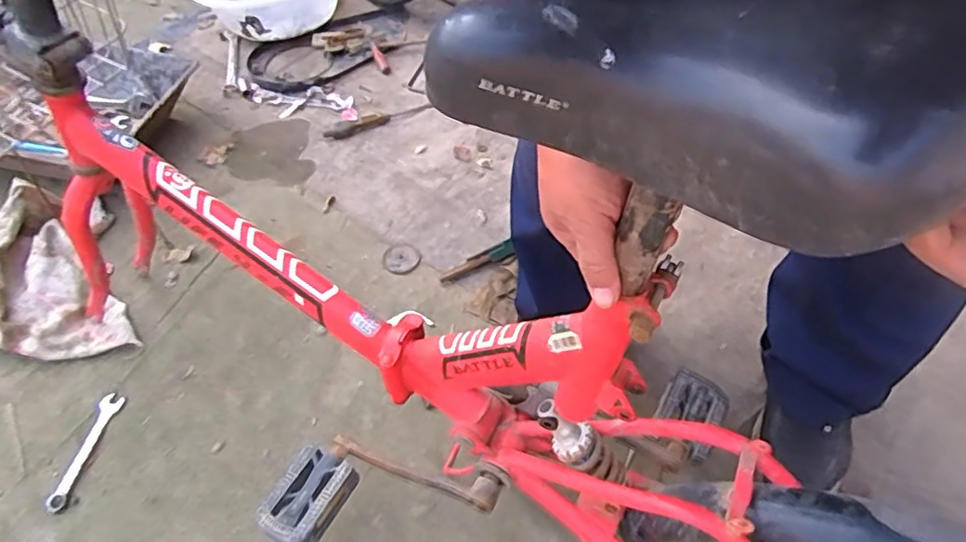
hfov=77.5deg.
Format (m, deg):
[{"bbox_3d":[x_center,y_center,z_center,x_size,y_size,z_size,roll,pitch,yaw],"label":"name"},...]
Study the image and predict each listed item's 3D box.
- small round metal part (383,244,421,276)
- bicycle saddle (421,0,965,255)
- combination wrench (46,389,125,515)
[{"bbox_3d":[-0.128,-0.018,0.940,0.057,0.007,0.056,-1,51,1],"label":"small round metal part"},{"bbox_3d":[0.091,-0.090,0.246,0.207,0.084,0.105,26,57,21],"label":"bicycle saddle"},{"bbox_3d":[-0.498,0.221,0.749,0.031,0.015,0.152,5,52,6],"label":"combination wrench"}]

